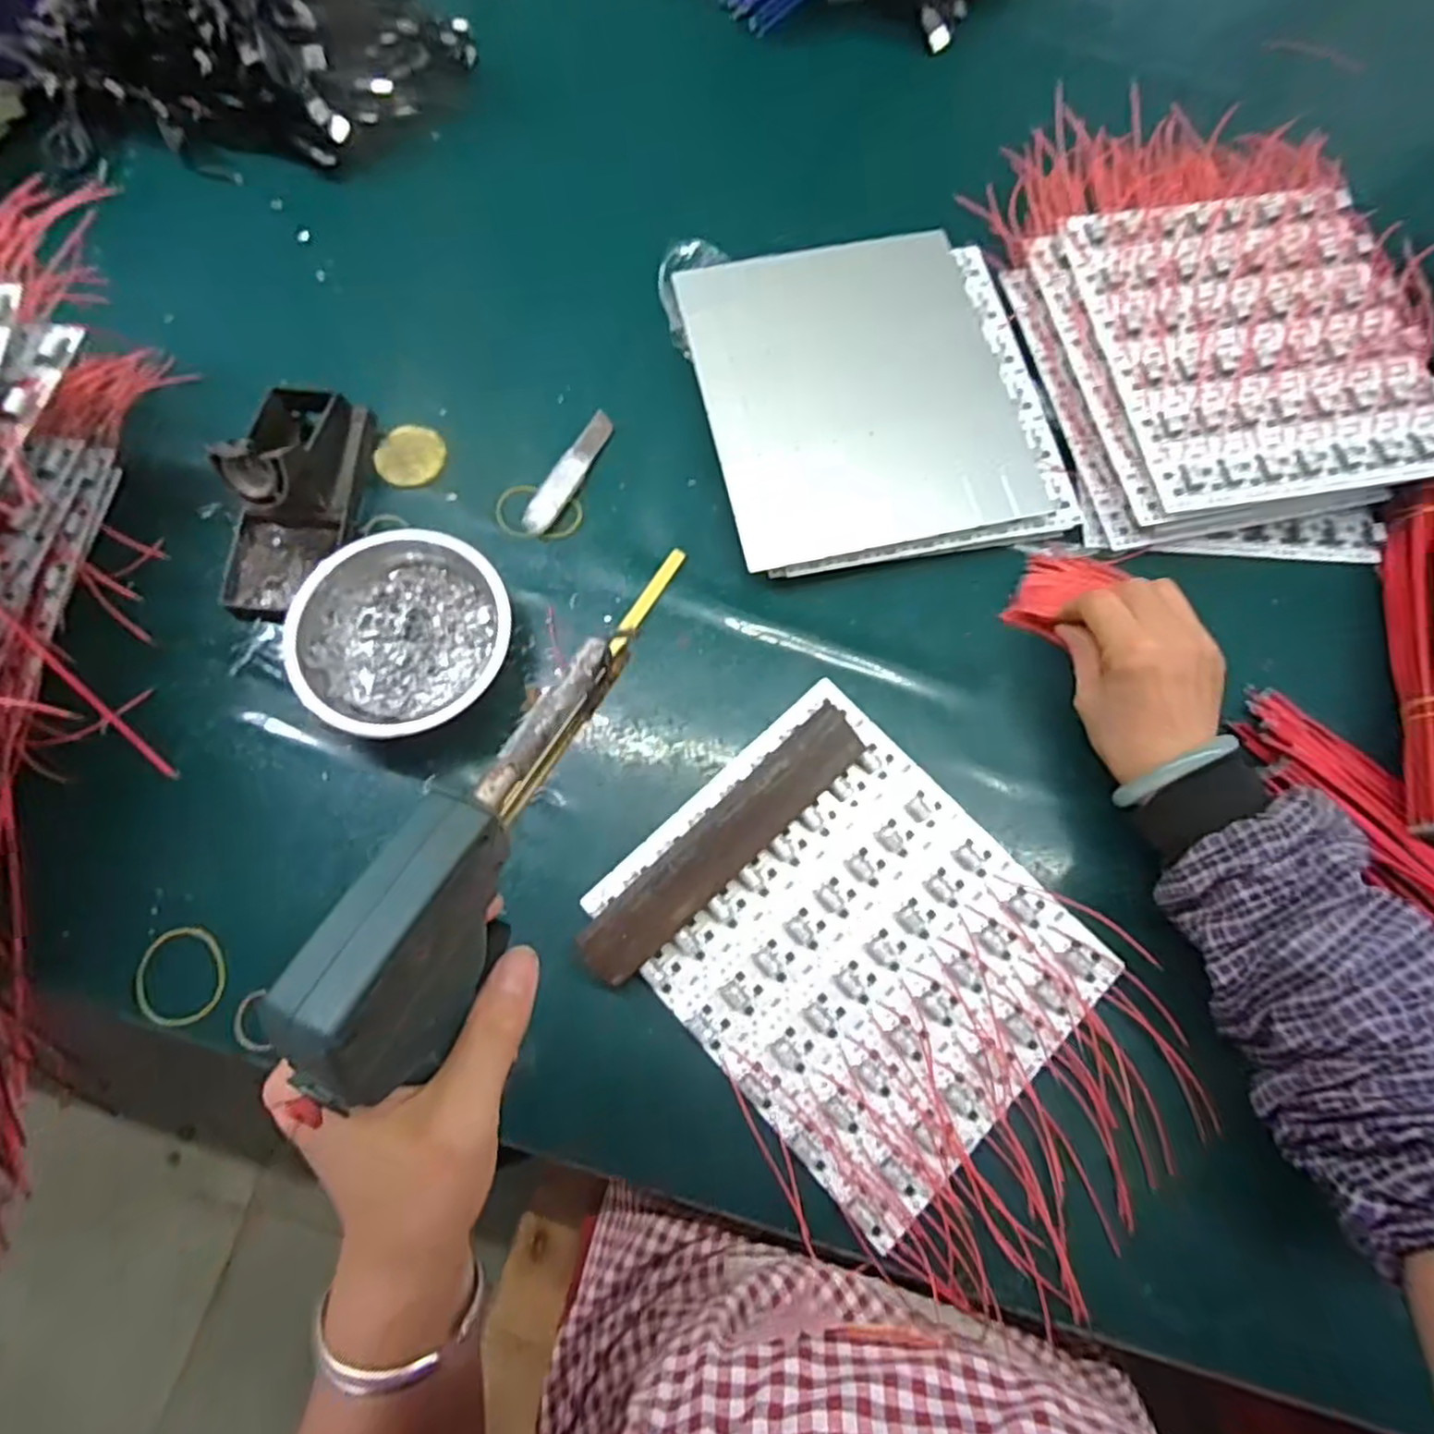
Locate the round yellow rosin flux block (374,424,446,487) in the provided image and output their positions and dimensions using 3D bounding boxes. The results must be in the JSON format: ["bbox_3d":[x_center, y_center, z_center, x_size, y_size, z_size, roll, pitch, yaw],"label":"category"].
[{"bbox_3d":[-0.215,-0.183,0.510,0.045,0.004,0.051,7,73,1],"label":"round yellow rosin flux block"}]

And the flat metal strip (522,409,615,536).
[{"bbox_3d":[-0.103,-0.171,0.507,0.022,0.011,0.106,24,74,6],"label":"flat metal strip"}]

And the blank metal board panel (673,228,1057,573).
[{"bbox_3d":[0.096,-0.227,0.501,0.208,0.008,0.236,-13,76,-6],"label":"blank metal board panel"}]

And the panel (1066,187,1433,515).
[{"bbox_3d":[0.366,-0.254,0.490,0.205,0.010,0.232,-8,73,-3],"label":"panel"}]

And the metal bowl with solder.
[{"bbox_3d":[-0.190,-0.048,0.448,0.125,0.041,0.119,0,73,-1],"label":"metal bowl with solder"}]

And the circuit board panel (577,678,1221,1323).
[{"bbox_3d":[0.099,0.152,0.400,0.219,0.025,0.310,-42,78,-12],"label":"circuit board panel"}]

